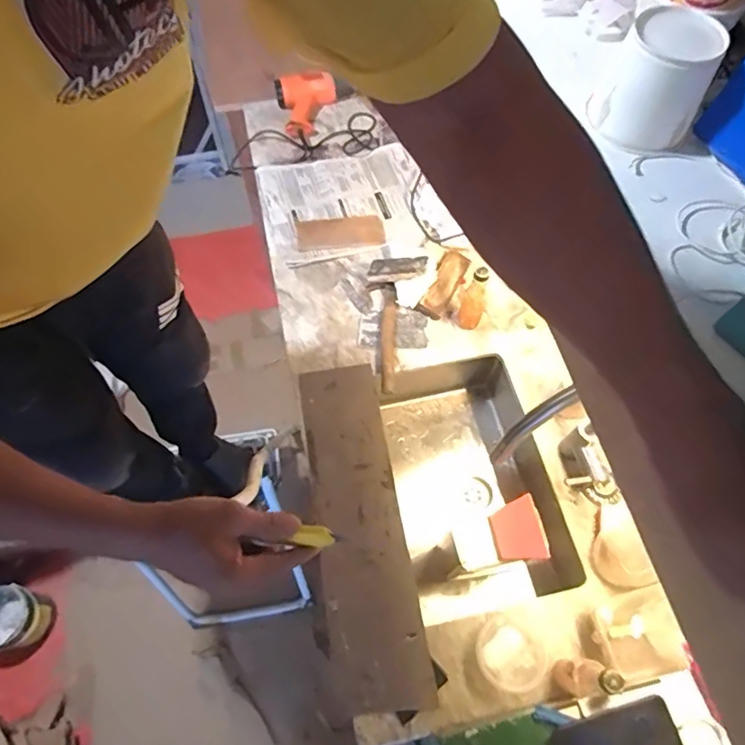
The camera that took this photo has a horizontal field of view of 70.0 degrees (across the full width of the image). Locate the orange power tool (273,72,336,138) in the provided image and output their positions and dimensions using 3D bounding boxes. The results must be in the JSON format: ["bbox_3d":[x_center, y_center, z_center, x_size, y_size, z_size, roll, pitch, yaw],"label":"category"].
[{"bbox_3d":[-0.181,-0.729,1.458,0.167,0.068,0.191,-4,63,-3],"label":"orange power tool"}]

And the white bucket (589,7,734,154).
[{"bbox_3d":[0.239,-0.241,0.446,0.081,0.083,0.069,31,67,14],"label":"white bucket"}]

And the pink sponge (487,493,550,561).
[{"bbox_3d":[0.256,0.282,0.951,0.086,0.016,0.104,-20,63,16],"label":"pink sponge"}]

